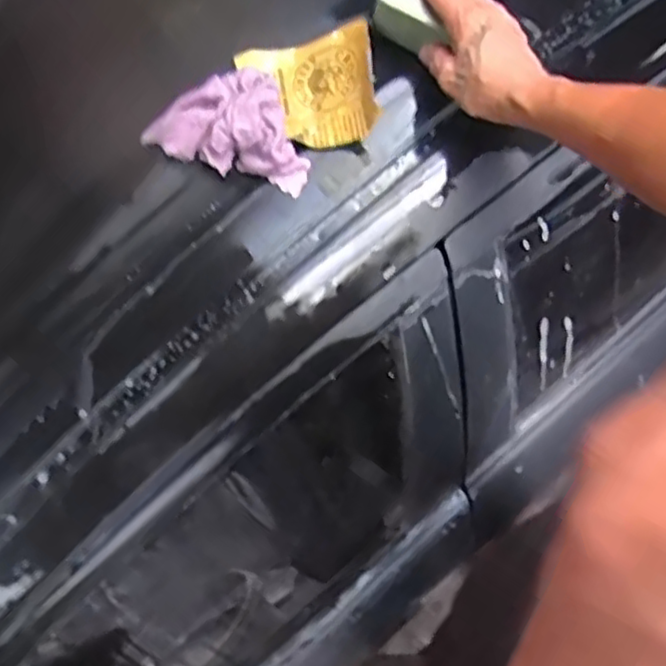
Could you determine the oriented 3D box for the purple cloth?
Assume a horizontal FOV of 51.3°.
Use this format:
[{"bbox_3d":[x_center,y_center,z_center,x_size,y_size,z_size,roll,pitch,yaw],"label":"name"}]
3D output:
[{"bbox_3d":[-0.091,-0.195,0.630,0.153,0.050,0.095,13,69,8],"label":"purple cloth"}]

